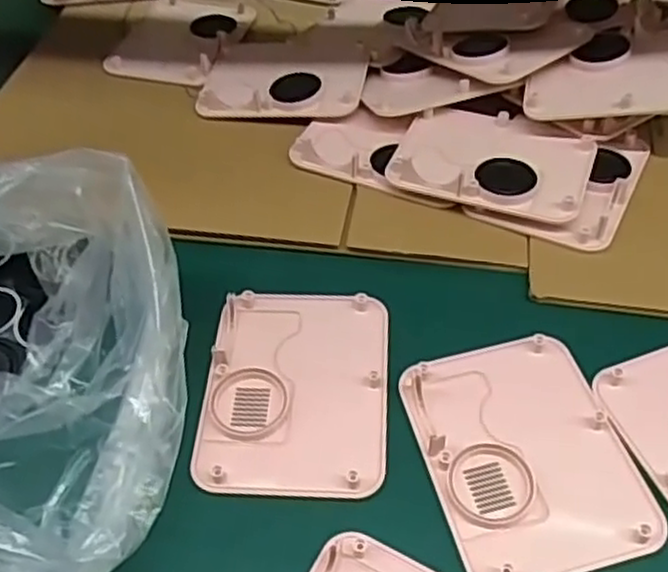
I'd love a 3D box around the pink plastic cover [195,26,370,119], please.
[{"bbox_3d":[-0.036,-0.172,0.586,0.123,0.015,0.118,4,50,7],"label":"pink plastic cover"}]

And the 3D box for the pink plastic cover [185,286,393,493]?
[{"bbox_3d":[-0.020,0.053,0.402,0.096,0.010,0.122,1,49,4],"label":"pink plastic cover"}]

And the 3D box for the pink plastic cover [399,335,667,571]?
[{"bbox_3d":[0.095,0.081,0.372,0.094,0.008,0.124,-13,50,-8],"label":"pink plastic cover"}]

